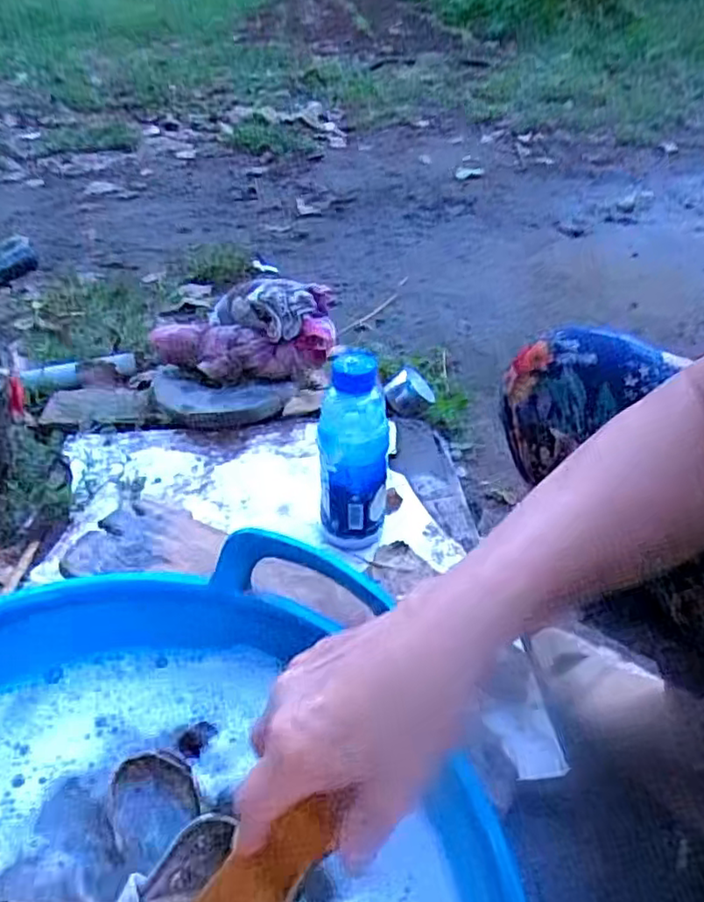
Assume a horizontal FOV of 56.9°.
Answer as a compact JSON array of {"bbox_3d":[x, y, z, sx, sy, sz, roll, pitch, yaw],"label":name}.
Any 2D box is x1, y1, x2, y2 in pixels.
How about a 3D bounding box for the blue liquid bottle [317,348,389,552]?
[{"bbox_3d":[0.002,0.012,0.654,0.068,0.195,0.057,2,39,1],"label":"blue liquid bottle"}]

